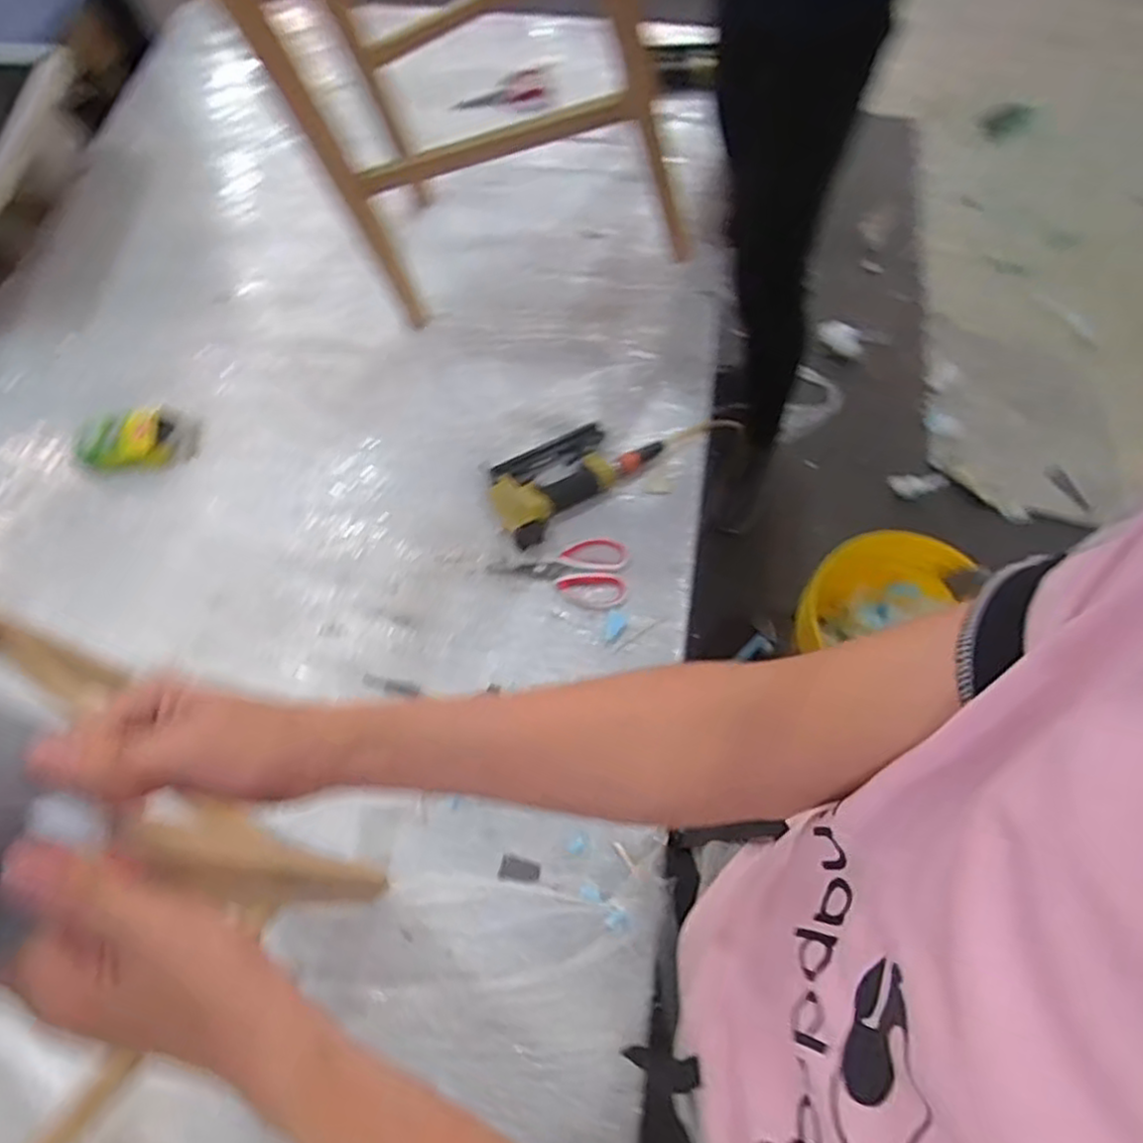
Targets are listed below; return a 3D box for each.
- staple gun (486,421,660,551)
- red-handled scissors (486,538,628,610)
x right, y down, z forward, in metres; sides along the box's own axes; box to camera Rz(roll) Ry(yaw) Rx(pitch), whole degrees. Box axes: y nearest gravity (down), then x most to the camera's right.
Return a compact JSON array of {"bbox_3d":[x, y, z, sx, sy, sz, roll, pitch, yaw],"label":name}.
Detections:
[{"bbox_3d":[-0.002,-0.144,1.001,0.237,0.039,0.118,-34,69,-15],"label":"staple gun"},{"bbox_3d":[-0.014,-0.008,0.957,0.178,0.007,0.095,11,65,5],"label":"red-handled scissors"}]

